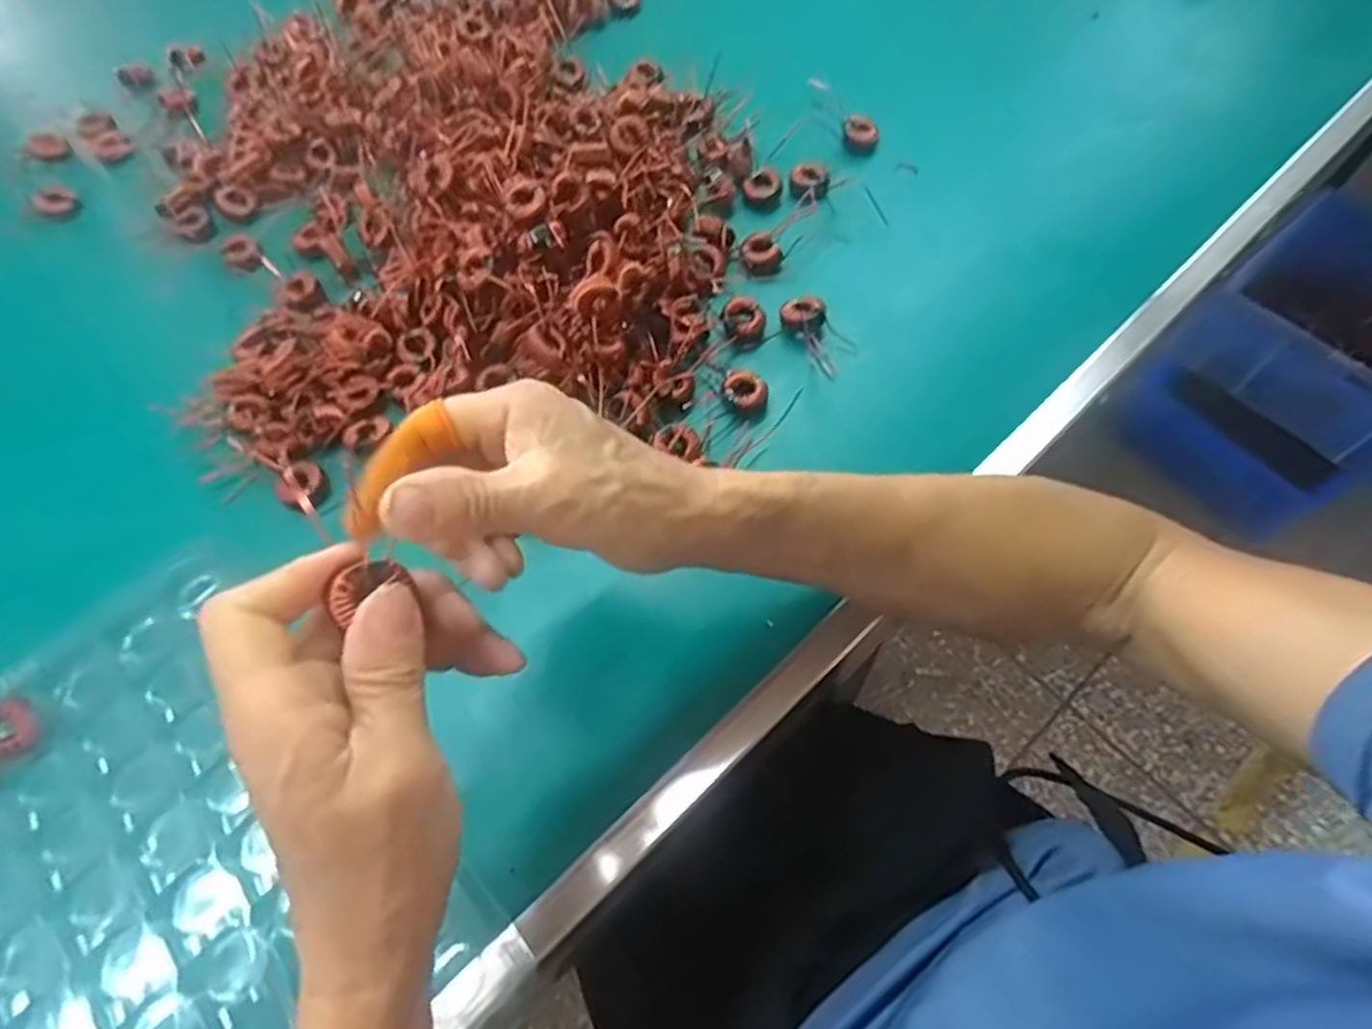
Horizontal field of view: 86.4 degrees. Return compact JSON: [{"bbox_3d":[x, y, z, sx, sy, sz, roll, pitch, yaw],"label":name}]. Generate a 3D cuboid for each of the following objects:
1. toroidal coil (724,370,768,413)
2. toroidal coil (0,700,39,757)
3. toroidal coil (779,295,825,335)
[{"bbox_3d":[0.036,-0.071,0.430,0.025,0.010,0.028,0,62,4],"label":"toroidal coil"},{"bbox_3d":[-0.332,0.105,0.354,0.027,0.007,0.025,-2,62,3],"label":"toroidal coil"},{"bbox_3d":[0.071,-0.123,0.452,0.023,0.019,0.020,-34,65,-14],"label":"toroidal coil"}]

